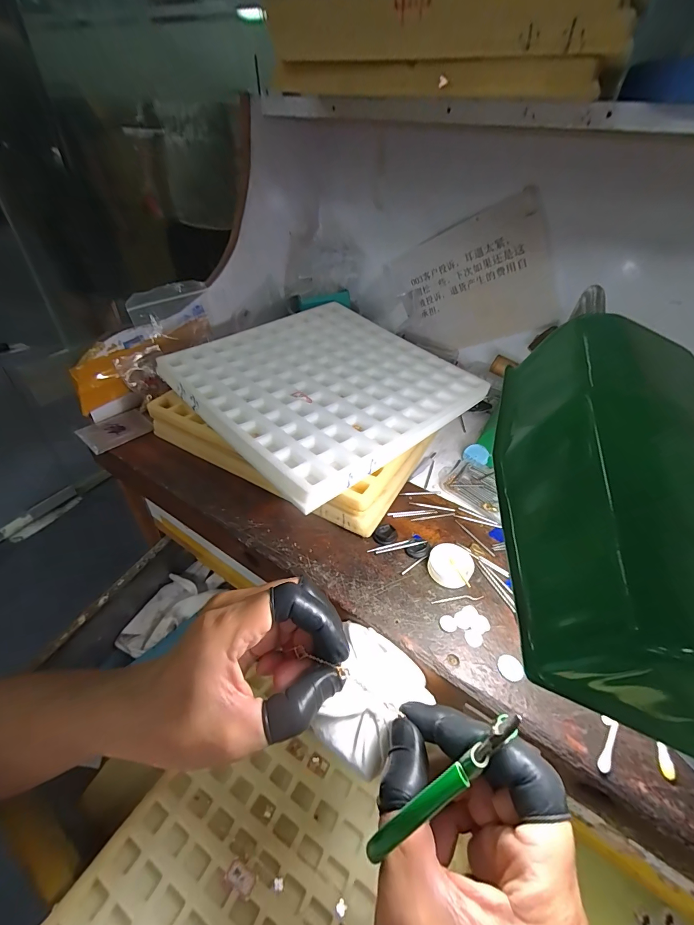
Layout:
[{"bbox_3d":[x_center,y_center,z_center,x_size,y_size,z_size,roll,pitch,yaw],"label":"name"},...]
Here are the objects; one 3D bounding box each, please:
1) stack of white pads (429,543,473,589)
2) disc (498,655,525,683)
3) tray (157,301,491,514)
[{"bbox_3d":[0.080,0.079,0.274,0.032,0.009,0.035,23,48,19],"label":"stack of white pads"},{"bbox_3d":[0.103,0.129,0.225,0.015,0.004,0.015,3,41,-3],"label":"disc"},{"bbox_3d":[-0.022,-0.096,0.381,0.260,0.017,0.255,-32,55,-30],"label":"tray"}]

